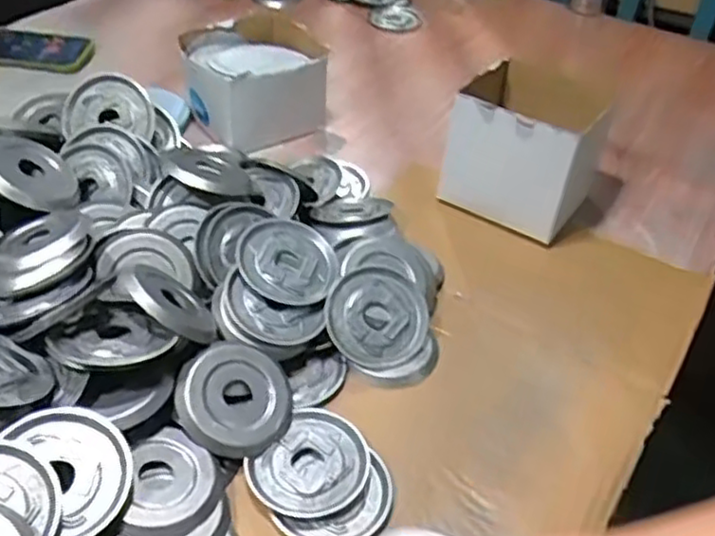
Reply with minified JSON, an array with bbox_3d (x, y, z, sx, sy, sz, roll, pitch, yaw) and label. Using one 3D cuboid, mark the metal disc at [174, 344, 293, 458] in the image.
[{"bbox_3d":[-0.084,0.093,0.508,0.080,0.016,0.081,15,56,-24],"label":"metal disc"}]

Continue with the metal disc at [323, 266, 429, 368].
[{"bbox_3d":[0.016,0.040,0.583,0.081,0.014,0.081,4,70,-10],"label":"metal disc"}]

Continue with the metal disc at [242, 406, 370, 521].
[{"bbox_3d":[-0.031,0.137,0.494,0.071,0.005,0.084,27,48,23],"label":"metal disc"}]

